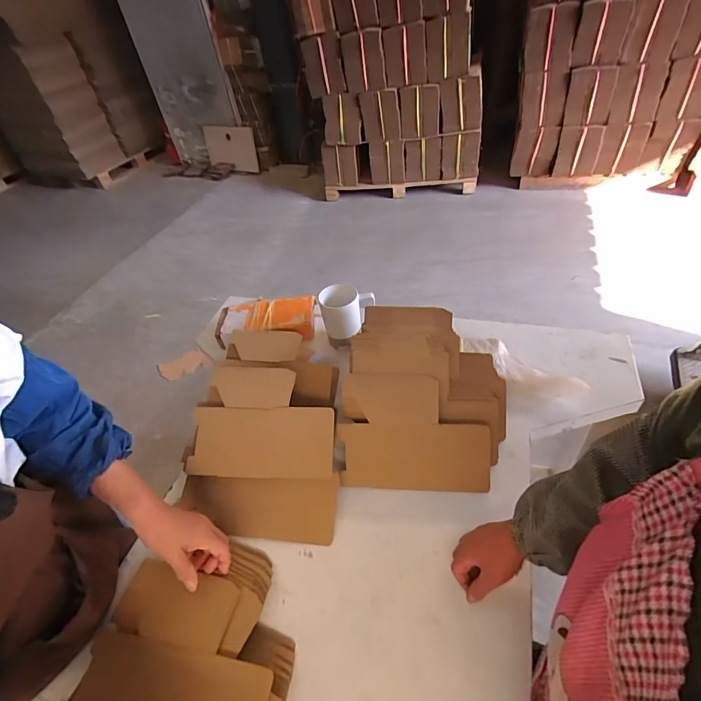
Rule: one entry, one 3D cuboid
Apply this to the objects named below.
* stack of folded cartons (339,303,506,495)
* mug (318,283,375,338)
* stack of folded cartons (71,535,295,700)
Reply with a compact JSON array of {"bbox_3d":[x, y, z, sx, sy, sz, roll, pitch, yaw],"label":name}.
[{"bbox_3d":[0.127,0.066,0.713,0.270,0.071,0.332,2,69,3],"label":"stack of folded cartons"},{"bbox_3d":[-0.004,-0.090,0.913,0.121,0.099,0.080,-6,43,5],"label":"mug"},{"bbox_3d":[-0.196,0.381,0.529,0.246,0.059,0.255,8,44,16],"label":"stack of folded cartons"}]

